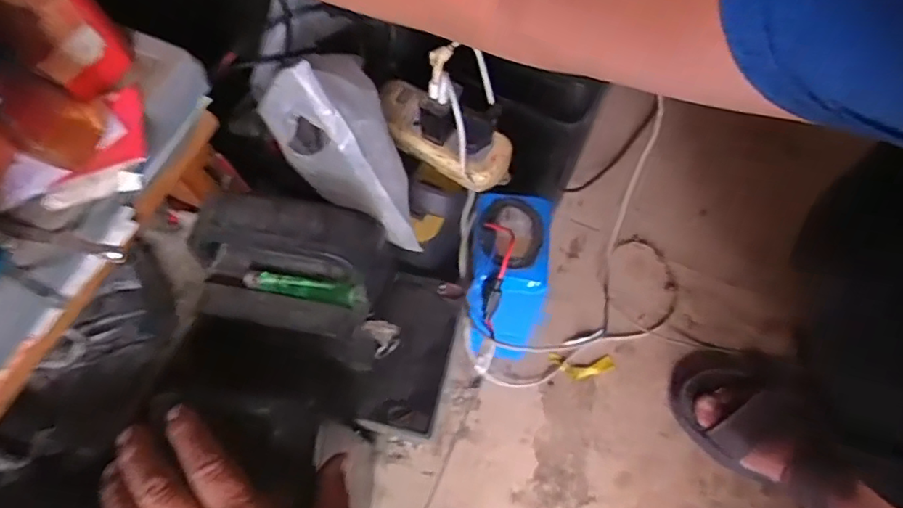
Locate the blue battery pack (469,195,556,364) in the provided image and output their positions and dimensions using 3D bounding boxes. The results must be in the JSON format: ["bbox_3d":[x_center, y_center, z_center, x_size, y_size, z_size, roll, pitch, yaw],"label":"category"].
[{"bbox_3d":[0.053,0.011,0.494,0.073,0.057,0.132,7,81,2],"label":"blue battery pack"}]

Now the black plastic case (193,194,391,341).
[{"bbox_3d":[-0.115,0.011,0.389,0.133,0.065,0.078,10,68,3],"label":"black plastic case"}]

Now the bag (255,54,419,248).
[{"bbox_3d":[-0.085,-0.087,0.413,0.084,0.134,0.152,-26,71,-10],"label":"bag"}]

